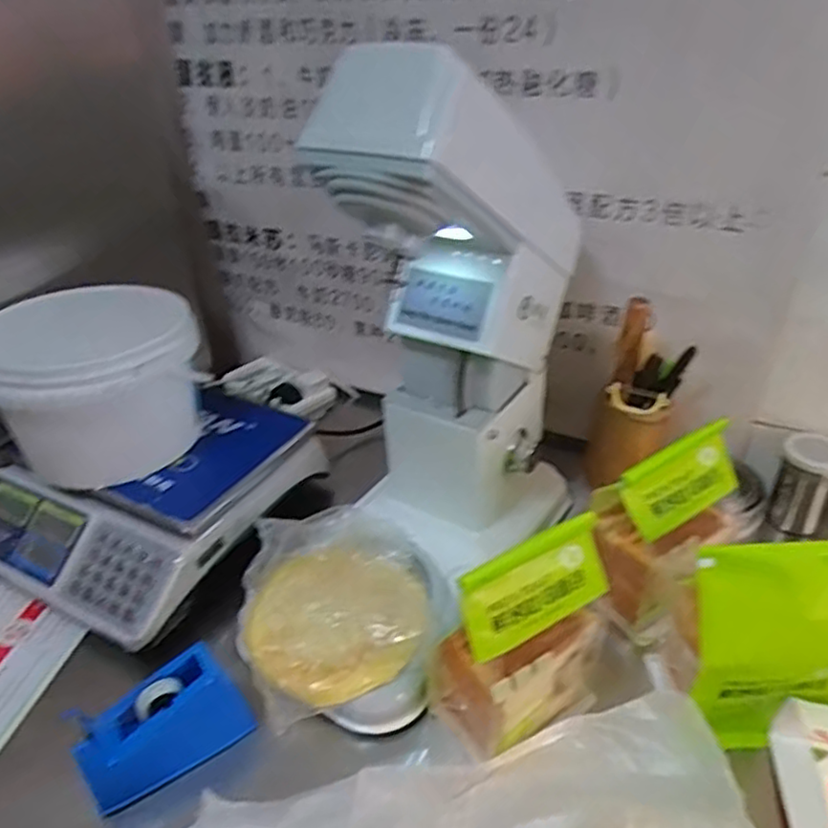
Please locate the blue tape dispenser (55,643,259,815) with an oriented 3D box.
[{"bbox_3d":[-0.222,0.276,0.600,0.145,0.083,0.058,-23,39,-28],"label":"blue tape dispenser"}]

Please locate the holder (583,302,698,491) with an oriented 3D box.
[{"bbox_3d":[0.281,-0.024,0.840,0.104,0.253,0.078,10,35,18],"label":"holder"}]

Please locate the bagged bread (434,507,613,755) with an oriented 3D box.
[{"bbox_3d":[0.097,0.192,0.583,0.140,0.198,0.083,-19,37,-23],"label":"bagged bread"}]

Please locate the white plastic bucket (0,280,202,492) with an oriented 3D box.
[{"bbox_3d":[-0.365,-0.032,0.790,0.215,0.198,0.207,-16,36,-19],"label":"white plastic bucket"}]

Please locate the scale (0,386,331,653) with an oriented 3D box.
[{"bbox_3d":[-0.334,0.093,0.836,0.316,0.098,0.323,15,37,25],"label":"scale"}]

